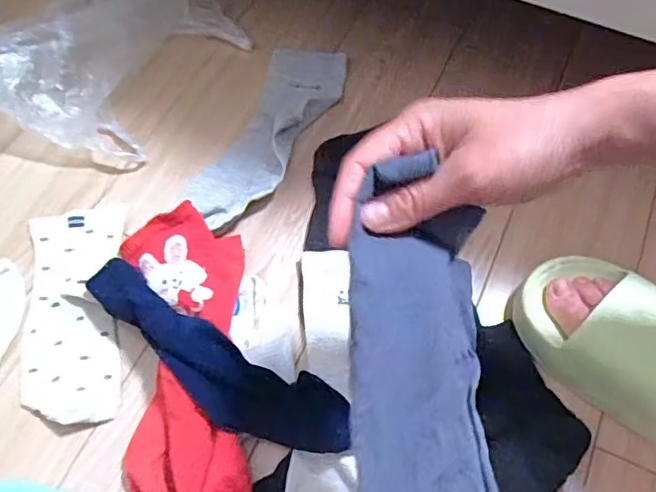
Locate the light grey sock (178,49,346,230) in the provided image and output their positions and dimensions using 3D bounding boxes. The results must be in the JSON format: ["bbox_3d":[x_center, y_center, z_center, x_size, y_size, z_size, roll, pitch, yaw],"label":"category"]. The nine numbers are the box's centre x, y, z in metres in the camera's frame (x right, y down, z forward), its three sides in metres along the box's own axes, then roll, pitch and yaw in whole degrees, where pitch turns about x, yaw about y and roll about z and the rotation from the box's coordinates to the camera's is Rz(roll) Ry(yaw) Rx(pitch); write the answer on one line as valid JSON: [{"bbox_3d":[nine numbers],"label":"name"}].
[{"bbox_3d":[-0.059,-0.123,0.581,0.085,0.019,0.242,22,66,9],"label":"light grey sock"}]

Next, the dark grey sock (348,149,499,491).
[{"bbox_3d":[0.046,0.088,0.275,0.075,0.041,0.258,-3,72,-3],"label":"dark grey sock"}]

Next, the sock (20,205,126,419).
[{"bbox_3d":[-0.222,0.052,0.497,0.085,0.014,0.198,-9,65,-5],"label":"sock"}]

